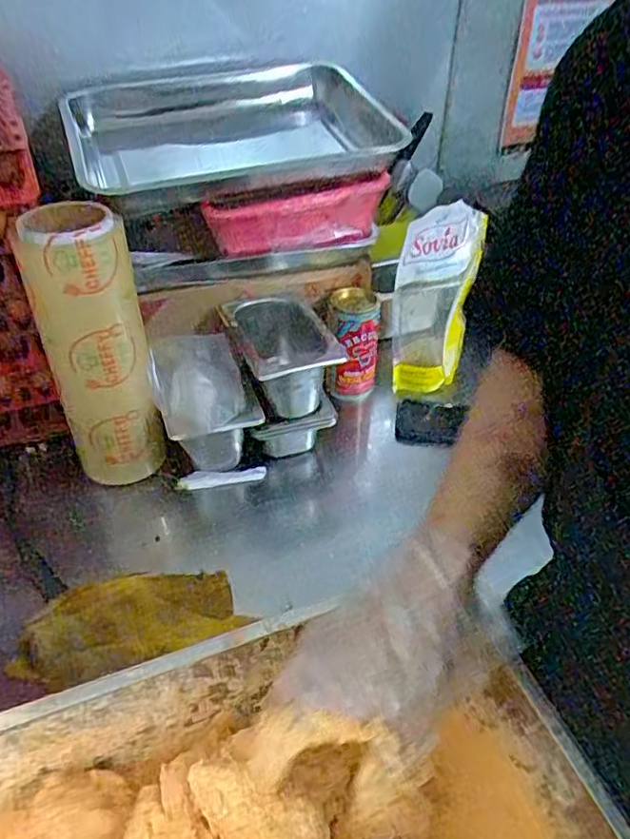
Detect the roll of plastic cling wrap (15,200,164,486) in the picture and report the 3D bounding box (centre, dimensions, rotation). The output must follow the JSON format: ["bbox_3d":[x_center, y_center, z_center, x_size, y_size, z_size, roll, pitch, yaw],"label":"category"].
[{"bbox_3d":[-0.239,-0.080,0.681,0.103,0.288,0.117,-15,44,-18],"label":"roll of plastic cling wrap"}]

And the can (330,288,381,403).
[{"bbox_3d":[0.049,-0.099,0.854,0.075,0.156,0.058,-10,35,-23],"label":"can"}]

